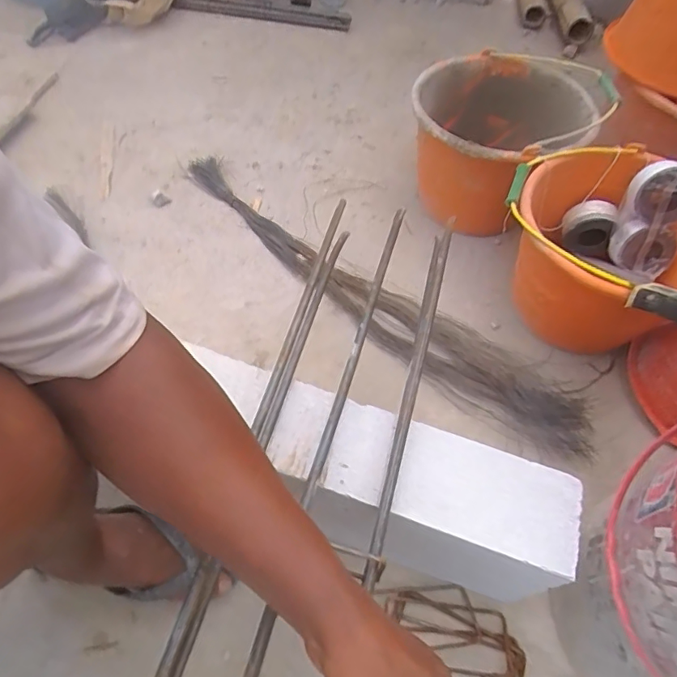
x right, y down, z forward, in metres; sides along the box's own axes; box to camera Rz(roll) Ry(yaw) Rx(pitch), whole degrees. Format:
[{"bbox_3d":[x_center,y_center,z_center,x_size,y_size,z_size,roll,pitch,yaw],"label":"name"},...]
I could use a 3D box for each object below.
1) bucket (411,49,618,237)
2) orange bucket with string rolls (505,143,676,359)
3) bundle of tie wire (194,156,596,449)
[{"bbox_3d":[0.285,-0.346,0.930,0.296,0.250,0.314,2,57,-3],"label":"bucket"},{"bbox_3d":[0.401,-0.122,0.779,0.285,0.225,0.280,2,57,-3],"label":"orange bucket with string rolls"},{"bbox_3d":[0.024,-0.098,0.895,0.905,0.050,0.130,38,62,19],"label":"bundle of tie wire"}]

